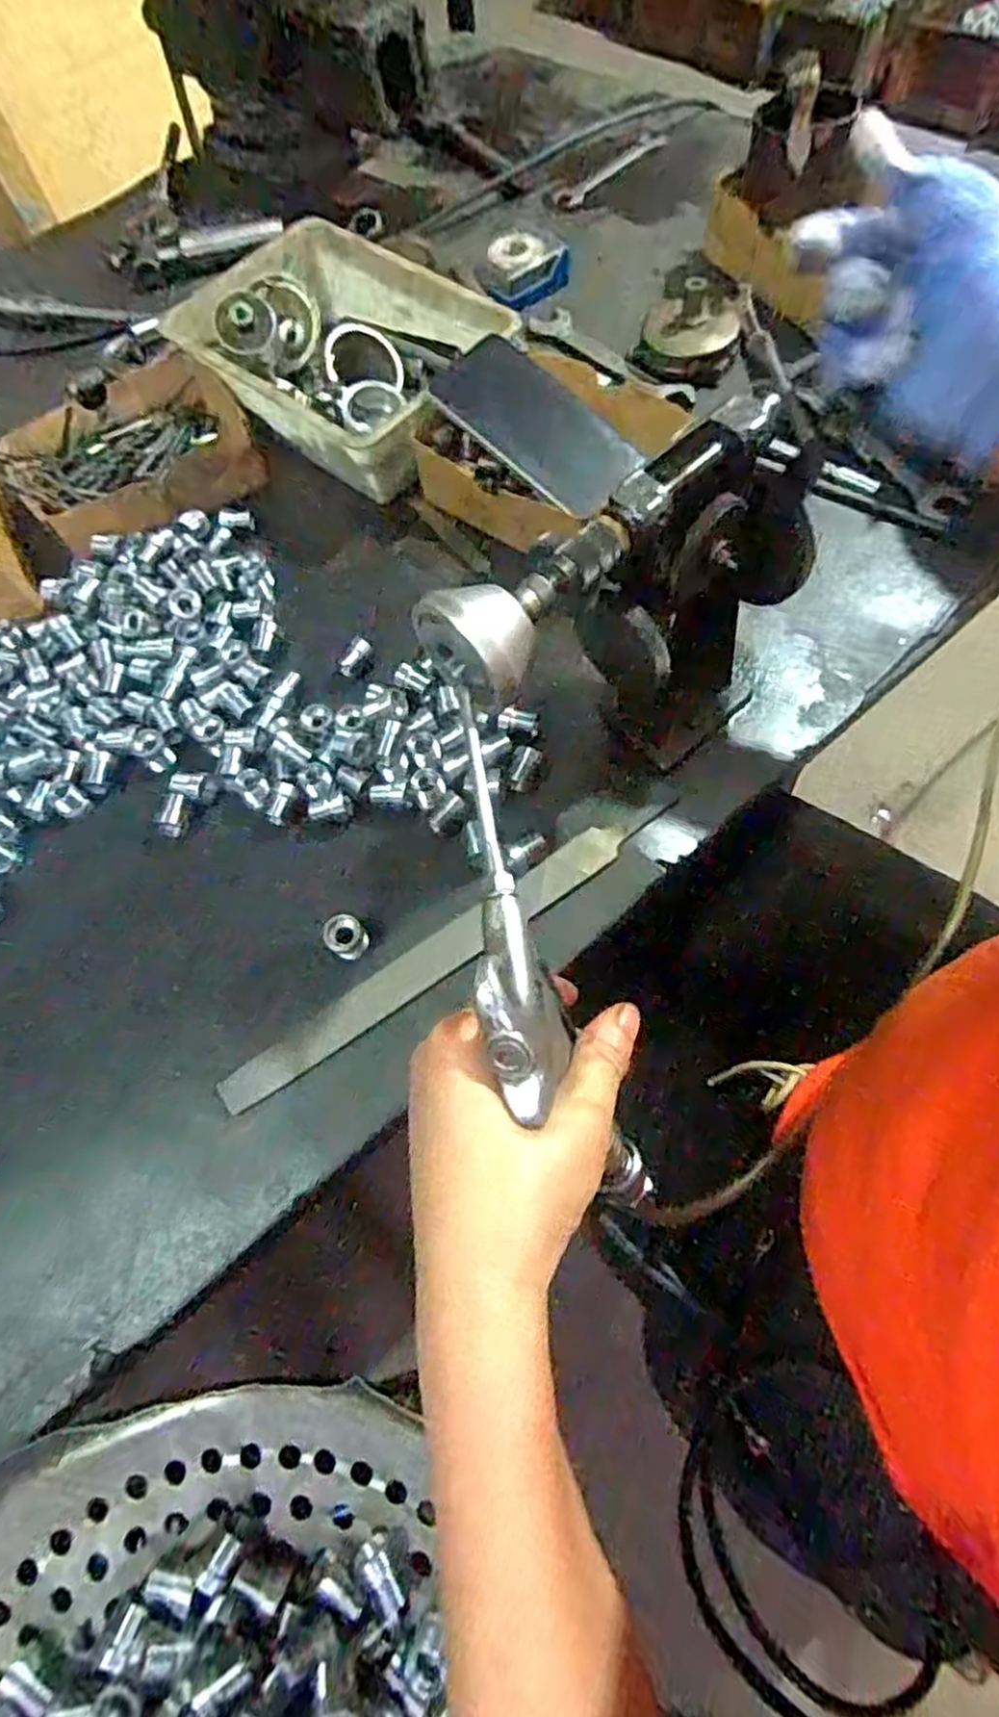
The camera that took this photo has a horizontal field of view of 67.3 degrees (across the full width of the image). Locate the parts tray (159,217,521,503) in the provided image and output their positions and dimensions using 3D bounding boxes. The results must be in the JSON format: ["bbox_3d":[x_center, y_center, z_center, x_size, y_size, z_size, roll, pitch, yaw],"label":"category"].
[{"bbox_3d":[-0.124,-0.400,0.601,0.252,0.069,0.177,33,74,18],"label":"parts tray"}]

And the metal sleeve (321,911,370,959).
[{"bbox_3d":[-0.086,0.044,0.419,0.019,0.023,0.021,26,70,17],"label":"metal sleeve"}]

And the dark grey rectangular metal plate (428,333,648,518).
[{"bbox_3d":[0.025,-0.318,0.551,0.159,0.062,0.016,39,33,1],"label":"dark grey rectangular metal plate"}]

